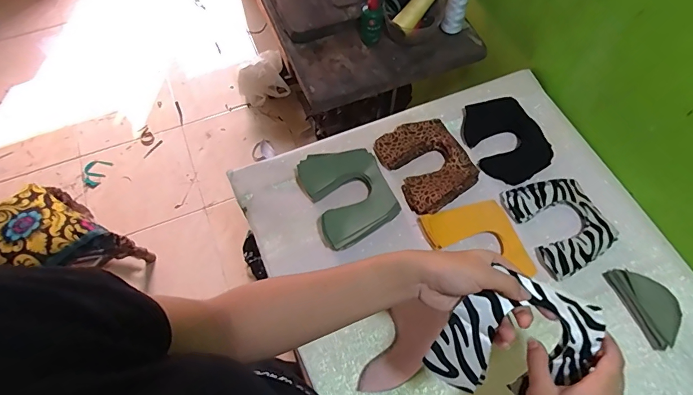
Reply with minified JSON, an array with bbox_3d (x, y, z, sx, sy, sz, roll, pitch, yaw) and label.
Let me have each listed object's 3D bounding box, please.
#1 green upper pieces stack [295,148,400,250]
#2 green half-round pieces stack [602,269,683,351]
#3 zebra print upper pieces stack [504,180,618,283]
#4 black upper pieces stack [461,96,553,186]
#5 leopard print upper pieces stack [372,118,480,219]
[{"bbox_3d":[0.004,-0.008,0.664,0.132,0.036,0.159,-23,65,-8],"label":"green upper pieces stack"},{"bbox_3d":[0.440,0.151,0.587,0.067,0.024,0.116,-16,65,-5],"label":"green half-round pieces stack"},{"bbox_3d":[0.338,0.034,0.648,0.133,0.019,0.154,-24,66,-8],"label":"zebra print upper pieces stack"},{"bbox_3d":[0.277,-0.104,0.722,0.121,0.019,0.159,-29,66,-11],"label":"black upper pieces stack"},{"bbox_3d":[0.135,-0.057,0.701,0.131,0.029,0.155,-32,67,-12],"label":"leopard print upper pieces stack"}]

